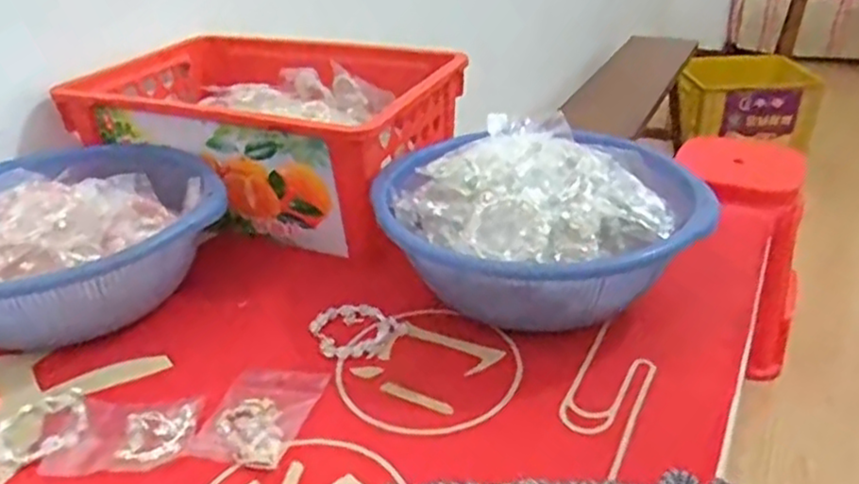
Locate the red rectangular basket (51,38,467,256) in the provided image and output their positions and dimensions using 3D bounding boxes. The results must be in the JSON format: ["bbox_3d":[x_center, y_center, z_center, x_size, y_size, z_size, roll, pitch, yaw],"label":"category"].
[{"bbox_3d":[-0.165,-0.111,0.775,0.361,0.158,0.233,8,31,19],"label":"red rectangular basket"}]

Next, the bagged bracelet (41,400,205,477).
[{"bbox_3d":[-0.207,0.131,0.485,0.089,0.006,0.066,-3,29,-1],"label":"bagged bracelet"}]

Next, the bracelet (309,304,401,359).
[{"bbox_3d":[-0.064,0.072,0.585,0.065,0.009,0.067,-2,29,1],"label":"bracelet"}]

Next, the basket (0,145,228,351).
[{"bbox_3d":[-0.307,0.005,0.622,0.244,0.110,0.221,-12,30,-17],"label":"basket"}]

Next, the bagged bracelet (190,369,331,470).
[{"bbox_3d":[-0.121,0.121,0.505,0.068,0.005,0.093,5,30,14],"label":"bagged bracelet"}]

